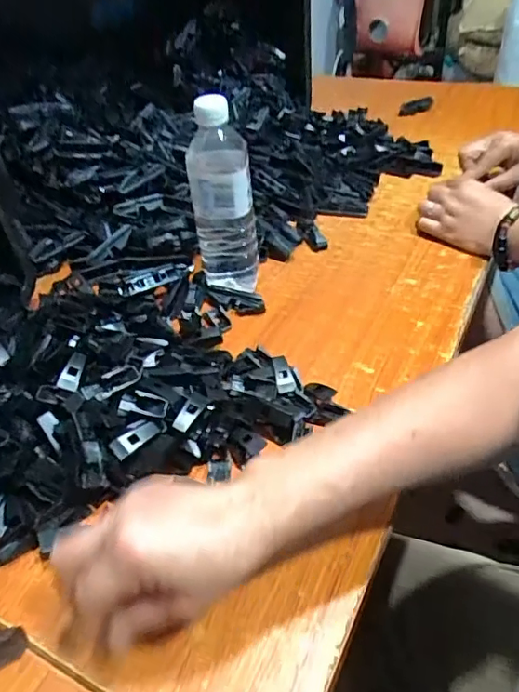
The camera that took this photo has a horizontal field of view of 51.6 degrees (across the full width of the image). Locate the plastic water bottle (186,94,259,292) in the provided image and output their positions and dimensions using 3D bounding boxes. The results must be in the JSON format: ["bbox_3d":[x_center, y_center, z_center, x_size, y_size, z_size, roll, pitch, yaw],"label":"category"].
[{"bbox_3d":[-0.040,-0.159,0.582,0.065,0.194,0.059,-6,41,0],"label":"plastic water bottle"}]

